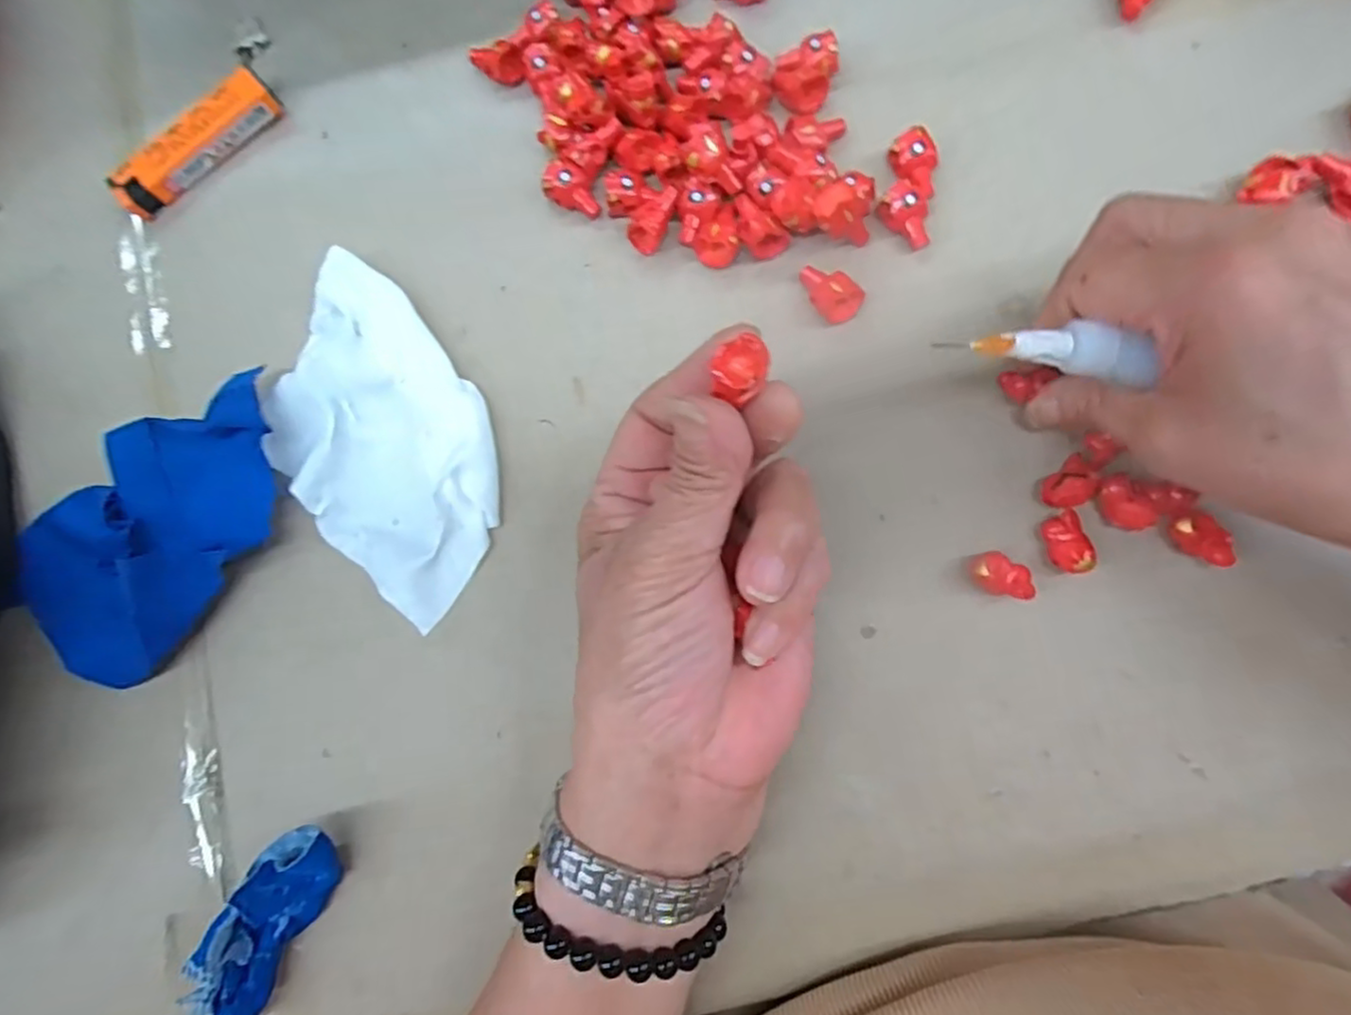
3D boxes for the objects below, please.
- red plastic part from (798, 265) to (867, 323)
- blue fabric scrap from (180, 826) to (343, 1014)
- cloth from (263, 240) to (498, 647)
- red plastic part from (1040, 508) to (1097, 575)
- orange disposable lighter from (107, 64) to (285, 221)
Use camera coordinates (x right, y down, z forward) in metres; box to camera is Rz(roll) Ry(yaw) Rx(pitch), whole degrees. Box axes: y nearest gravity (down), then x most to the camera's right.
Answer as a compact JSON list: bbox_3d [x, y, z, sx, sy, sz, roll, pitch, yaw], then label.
[{"bbox_3d":[0.058,-0.082,0.260,0.026,0.011,0.015,42,88,10],"label":"red plastic part"},{"bbox_3d":[-0.143,0.145,0.235,0.022,0.034,0.076,29,86,9],"label":"blue fabric scrap"},{"bbox_3d":[-0.114,-0.029,0.265,0.075,0.014,0.134,-40,80,-1],"label":"cloth"},{"bbox_3d":[0.135,0.012,0.236,0.011,0.012,0.021,-11,81,4],"label":"red plastic part"},{"bbox_3d":[-0.209,-0.159,0.298,0.077,0.015,0.021,-43,80,-1],"label":"orange disposable lighter"}]

